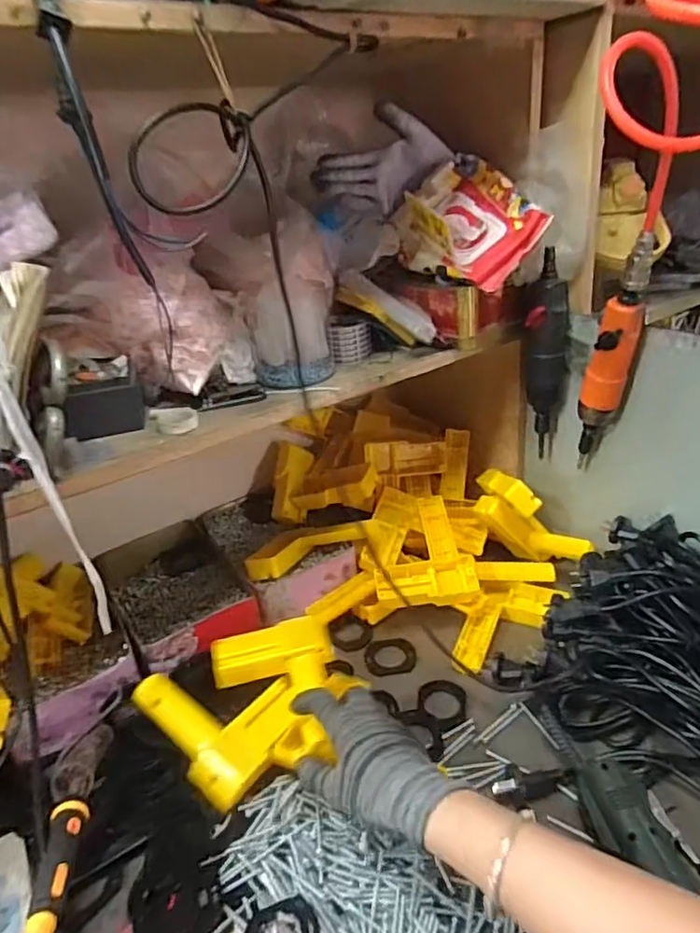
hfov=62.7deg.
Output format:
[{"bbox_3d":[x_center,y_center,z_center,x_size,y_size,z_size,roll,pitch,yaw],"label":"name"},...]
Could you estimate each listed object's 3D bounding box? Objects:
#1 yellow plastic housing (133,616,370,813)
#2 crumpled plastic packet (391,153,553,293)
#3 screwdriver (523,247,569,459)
[{"bbox_3d":[-0.089,0.225,0.539,0.190,0.062,0.135,-15,29,-16],"label":"yellow plastic housing"},{"bbox_3d":[0.126,-0.258,0.603,0.097,0.099,0.164,-20,31,-24],"label":"crumpled plastic packet"},{"bbox_3d":[0.221,-0.118,0.663,0.049,0.221,0.043,14,34,33],"label":"screwdriver"}]

